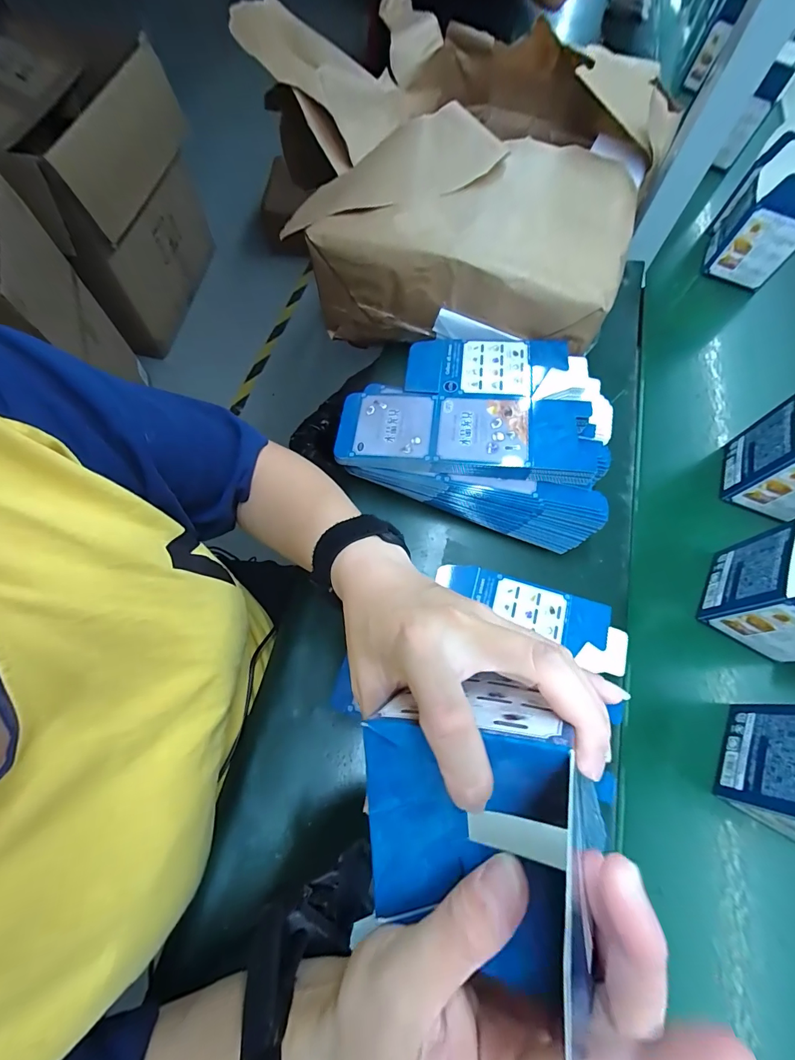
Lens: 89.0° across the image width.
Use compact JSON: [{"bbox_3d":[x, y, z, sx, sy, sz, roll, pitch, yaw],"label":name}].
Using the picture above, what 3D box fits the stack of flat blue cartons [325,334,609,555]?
[{"bbox_3d":[0.088,-0.112,0.422,0.267,0.060,0.196,20,69,7],"label":"stack of flat blue cartons"}]

